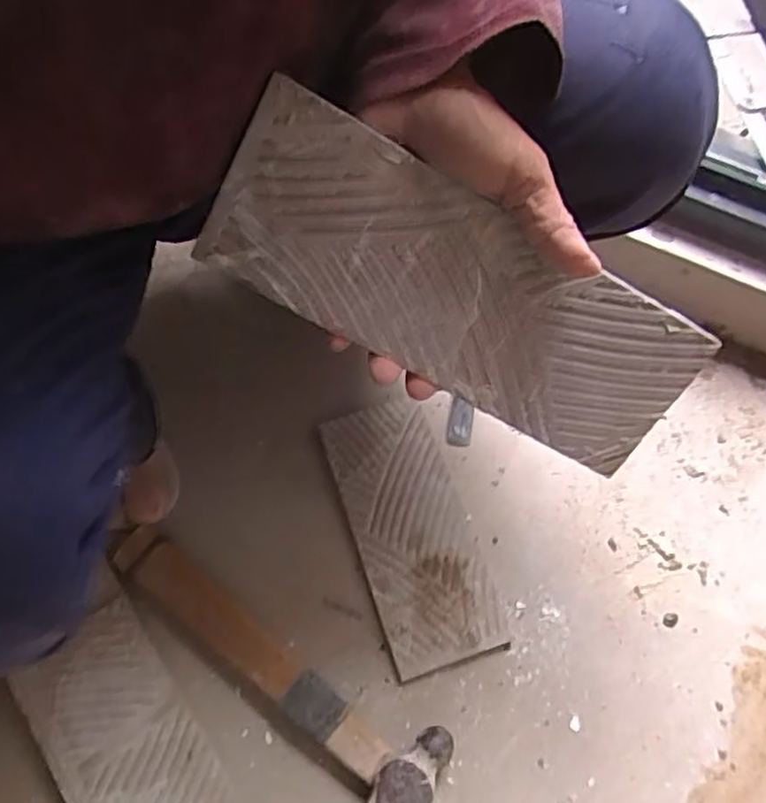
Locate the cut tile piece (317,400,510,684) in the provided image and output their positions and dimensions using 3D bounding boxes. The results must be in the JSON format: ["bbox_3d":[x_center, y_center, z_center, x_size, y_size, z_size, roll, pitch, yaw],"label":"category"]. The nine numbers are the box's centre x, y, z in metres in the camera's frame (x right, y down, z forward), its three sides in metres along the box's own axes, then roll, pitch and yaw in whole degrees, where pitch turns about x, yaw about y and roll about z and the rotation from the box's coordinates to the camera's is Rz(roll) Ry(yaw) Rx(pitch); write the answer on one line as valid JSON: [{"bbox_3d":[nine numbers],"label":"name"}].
[{"bbox_3d":[0.022,0.110,0.591,0.099,0.011,0.230,-16,68,-10],"label":"cut tile piece"}]

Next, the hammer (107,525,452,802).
[{"bbox_3d":[-0.092,0.210,0.528,0.297,0.032,0.109,38,69,13],"label":"hammer"}]

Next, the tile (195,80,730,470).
[{"bbox_3d":[0.039,-0.050,0.343,0.248,0.091,0.004,28,23,-12],"label":"tile"}]

